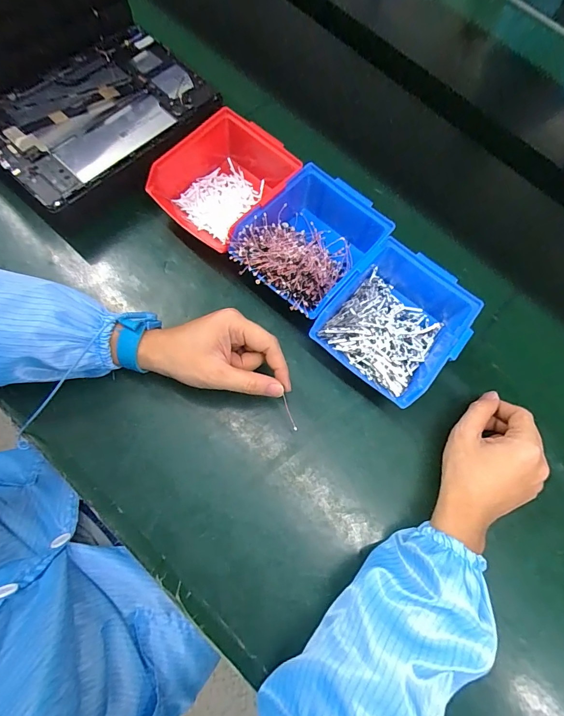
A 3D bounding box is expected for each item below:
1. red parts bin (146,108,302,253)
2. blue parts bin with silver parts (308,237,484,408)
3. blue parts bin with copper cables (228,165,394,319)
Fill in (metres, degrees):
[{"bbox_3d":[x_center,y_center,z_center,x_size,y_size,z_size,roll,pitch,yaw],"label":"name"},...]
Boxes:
[{"bbox_3d":[-0.057,-0.203,0.434,0.124,0.077,0.163,41,73,8],"label":"red parts bin"},{"bbox_3d":[0.121,-0.038,0.398,0.124,0.070,0.150,40,73,8],"label":"blue parts bin with silver parts"},{"bbox_3d":[0.033,-0.123,0.415,0.122,0.069,0.155,41,73,8],"label":"blue parts bin with copper cables"}]

